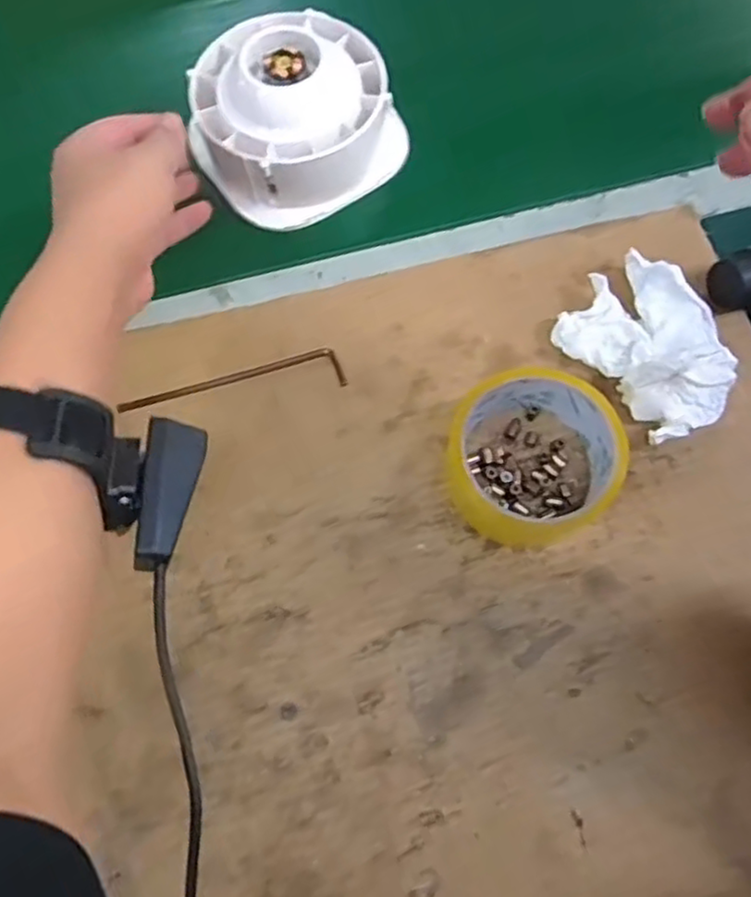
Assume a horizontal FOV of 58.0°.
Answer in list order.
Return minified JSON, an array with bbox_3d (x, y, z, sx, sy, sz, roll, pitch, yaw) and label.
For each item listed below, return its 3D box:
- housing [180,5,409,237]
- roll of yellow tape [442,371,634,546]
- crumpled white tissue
[{"bbox_3d":[-0.059,-0.234,0.457,0.133,0.057,0.137,-34,74,-10],"label":"housing"},{"bbox_3d":[0.086,0.003,0.374,0.085,0.043,0.093,0,71,1],"label":"roll of yellow tape"},{"bbox_3d":[0.166,-0.062,0.402,0.079,0.031,0.103,-37,75,-11],"label":"crumpled white tissue"}]

